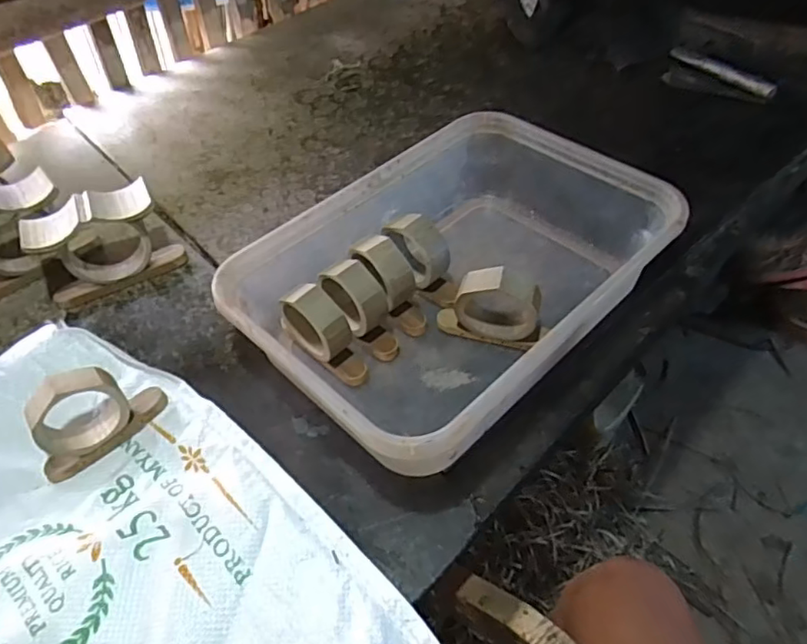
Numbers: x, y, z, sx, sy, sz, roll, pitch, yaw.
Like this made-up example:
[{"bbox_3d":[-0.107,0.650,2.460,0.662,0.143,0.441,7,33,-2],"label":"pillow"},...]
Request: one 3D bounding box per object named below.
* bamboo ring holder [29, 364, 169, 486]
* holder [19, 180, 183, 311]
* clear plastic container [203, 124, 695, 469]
[{"bbox_3d":[-0.244,0.069,0.458,0.098,0.076,0.036,-27,53,-17],"label":"bamboo ring holder"},{"bbox_3d":[-0.292,-0.073,0.575,0.131,0.092,0.043,-24,52,-14],"label":"holder"},{"bbox_3d":[0.049,-0.044,0.524,0.362,0.092,0.243,-39,57,-25],"label":"clear plastic container"}]

